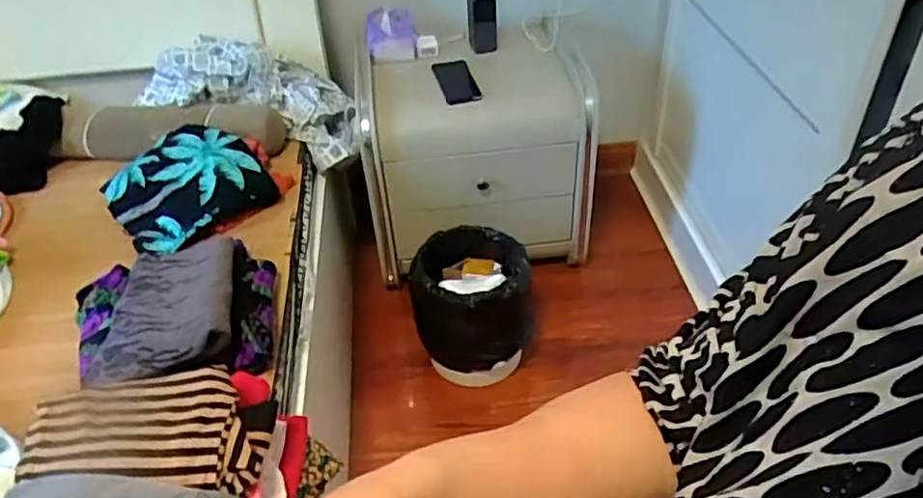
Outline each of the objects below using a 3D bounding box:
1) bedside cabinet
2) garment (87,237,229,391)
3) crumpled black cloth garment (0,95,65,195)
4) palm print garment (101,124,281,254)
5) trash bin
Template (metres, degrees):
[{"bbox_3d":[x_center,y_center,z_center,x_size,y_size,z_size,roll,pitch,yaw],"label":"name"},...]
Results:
[{"bbox_3d":[0.040,-0.241,1.631,0.521,0.415,0.409,-7,40,-2],"label":"bedside cabinet"},{"bbox_3d":[-0.401,0.065,0.929,0.173,0.051,0.274,-11,40,-7],"label":"garment"},{"bbox_3d":[-0.895,-0.221,1.365,0.155,0.086,0.241,-8,40,-3],"label":"crumpled black cloth garment"},{"bbox_3d":[-0.483,-0.129,1.206,0.269,0.095,0.246,-30,46,-26],"label":"palm print garment"},{"bbox_3d":[0.022,0.118,1.373,0.229,0.244,0.206,-7,40,-2],"label":"trash bin"}]

